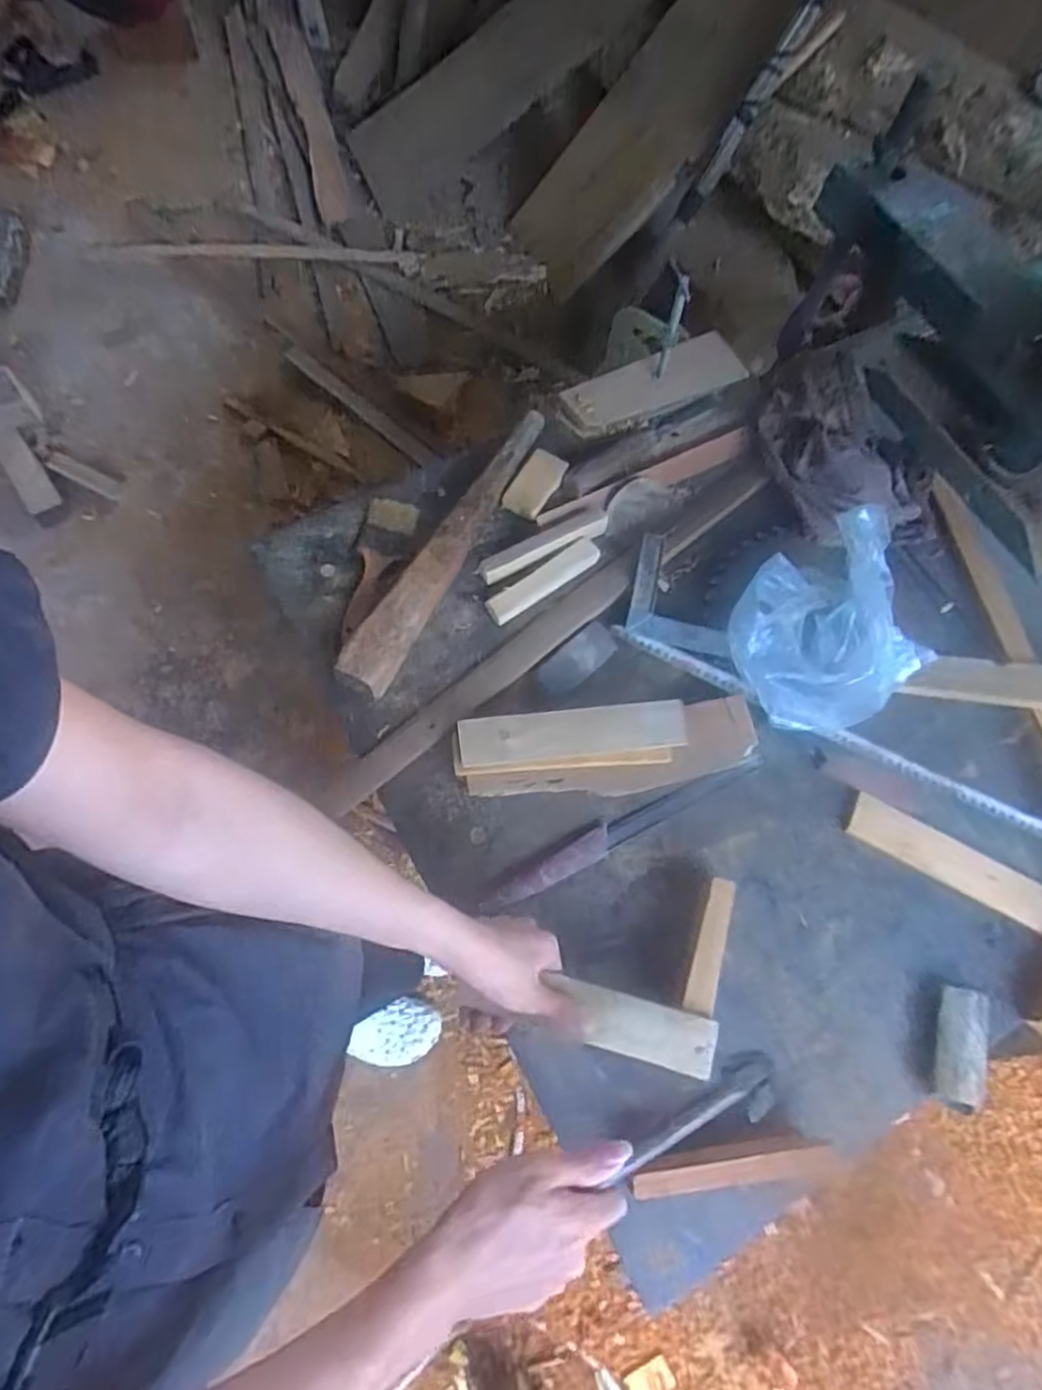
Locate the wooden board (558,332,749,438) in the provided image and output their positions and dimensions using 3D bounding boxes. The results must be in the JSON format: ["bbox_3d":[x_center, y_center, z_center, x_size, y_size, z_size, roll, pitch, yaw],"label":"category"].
[{"bbox_3d":[0.171,-0.399,0.927,0.248,0.020,0.068,-27,97,-14],"label":"wooden board"}]

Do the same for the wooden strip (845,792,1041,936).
[{"bbox_3d":[0.452,0.175,0.751,0.230,0.017,0.048,27,71,7],"label":"wooden strip"}]

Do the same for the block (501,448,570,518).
[{"bbox_3d":[0.017,-0.255,0.867,0.046,0.015,0.091,29,71,7],"label":"block"}]

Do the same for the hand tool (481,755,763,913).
[{"bbox_3d":[0.106,0.134,0.738,0.322,0.020,0.031,-26,74,-12],"label":"hand tool"}]

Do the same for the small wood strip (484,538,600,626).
[{"bbox_3d":[0.027,-0.132,0.826,0.148,0.009,0.032,-33,75,-14],"label":"small wood strip"}]

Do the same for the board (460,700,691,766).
[{"bbox_3d":[0.054,0.038,0.725,0.228,0.019,0.048,-6,71,-5],"label":"board"}]

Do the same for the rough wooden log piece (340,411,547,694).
[{"bbox_3d":[-0.078,-0.181,0.822,0.052,0.047,0.418,27,71,7],"label":"rough wooden log piece"}]

